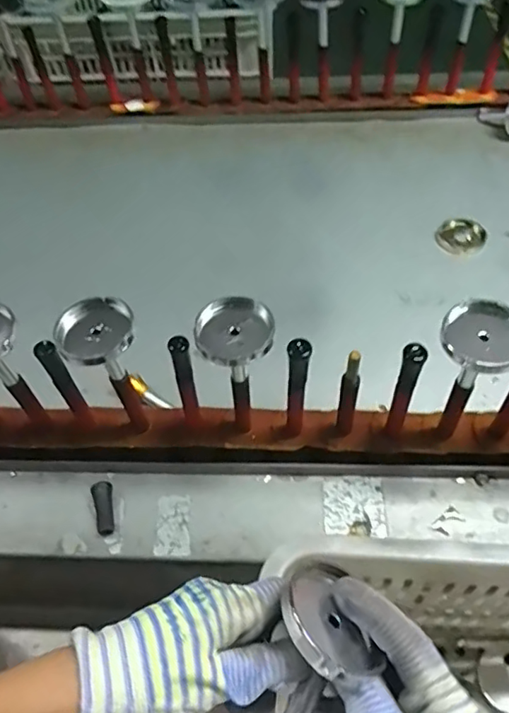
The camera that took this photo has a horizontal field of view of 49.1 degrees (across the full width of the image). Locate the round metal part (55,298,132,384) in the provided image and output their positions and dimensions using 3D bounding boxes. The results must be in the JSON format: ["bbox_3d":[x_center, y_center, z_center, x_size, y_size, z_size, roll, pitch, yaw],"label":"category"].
[{"bbox_3d":[-0.134,-0.004,0.495,0.067,0.068,0.073,-2,52,3],"label":"round metal part"}]

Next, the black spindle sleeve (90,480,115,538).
[{"bbox_3d":[-0.151,0.154,0.565,0.020,0.021,0.053,-16,53,-8],"label":"black spindle sleeve"}]

